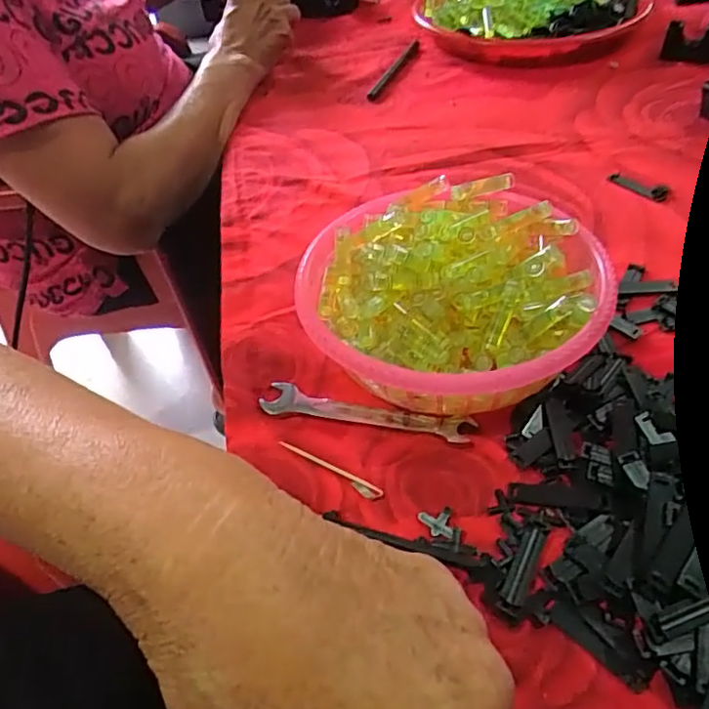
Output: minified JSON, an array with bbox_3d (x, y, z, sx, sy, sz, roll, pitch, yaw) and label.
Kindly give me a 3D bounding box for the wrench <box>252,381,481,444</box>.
[{"bbox_3d":[0.005,0.032,0.333,0.115,0.004,0.019,8,48,14],"label":"wrench"}]

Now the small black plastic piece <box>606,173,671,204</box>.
[{"bbox_3d":[0.216,-0.129,0.466,0.015,0.004,0.048,-35,53,-25],"label":"small black plastic piece"}]

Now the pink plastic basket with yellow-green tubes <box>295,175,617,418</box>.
[{"bbox_3d":[0.056,-0.033,0.352,0.163,0.055,0.166,-3,46,3],"label":"pink plastic basket with yellow-green tubes"}]

